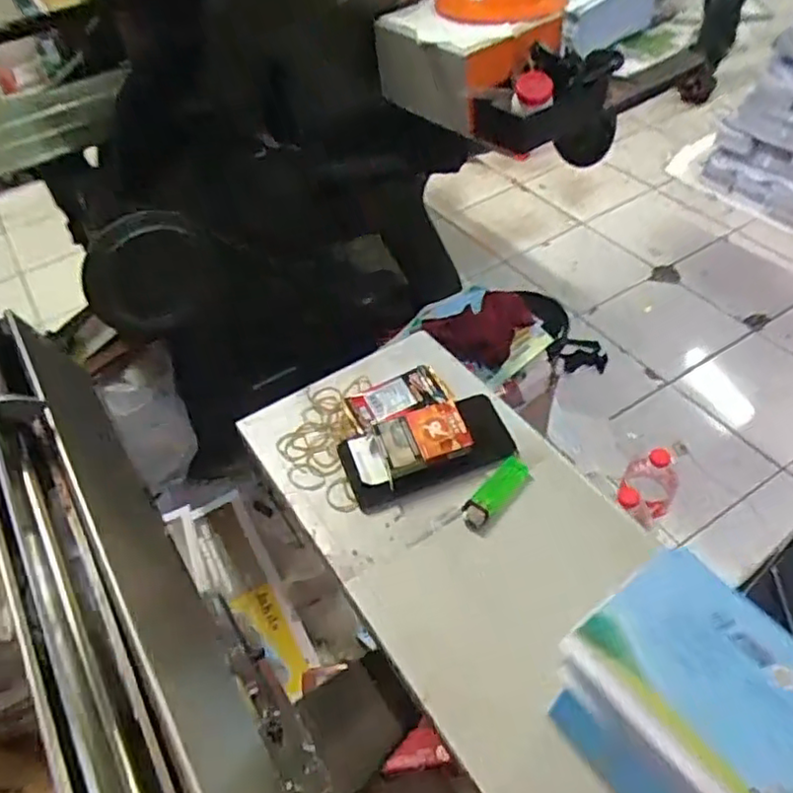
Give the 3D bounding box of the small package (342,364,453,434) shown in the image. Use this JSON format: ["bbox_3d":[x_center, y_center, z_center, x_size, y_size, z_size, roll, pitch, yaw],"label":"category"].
[{"bbox_3d":[0.001,0.004,0.679,0.105,0.024,0.053,-20,49,-12],"label":"small package"}]

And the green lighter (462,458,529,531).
[{"bbox_3d":[0.090,0.088,0.600,0.026,0.011,0.086,34,60,31],"label":"green lighter"}]

